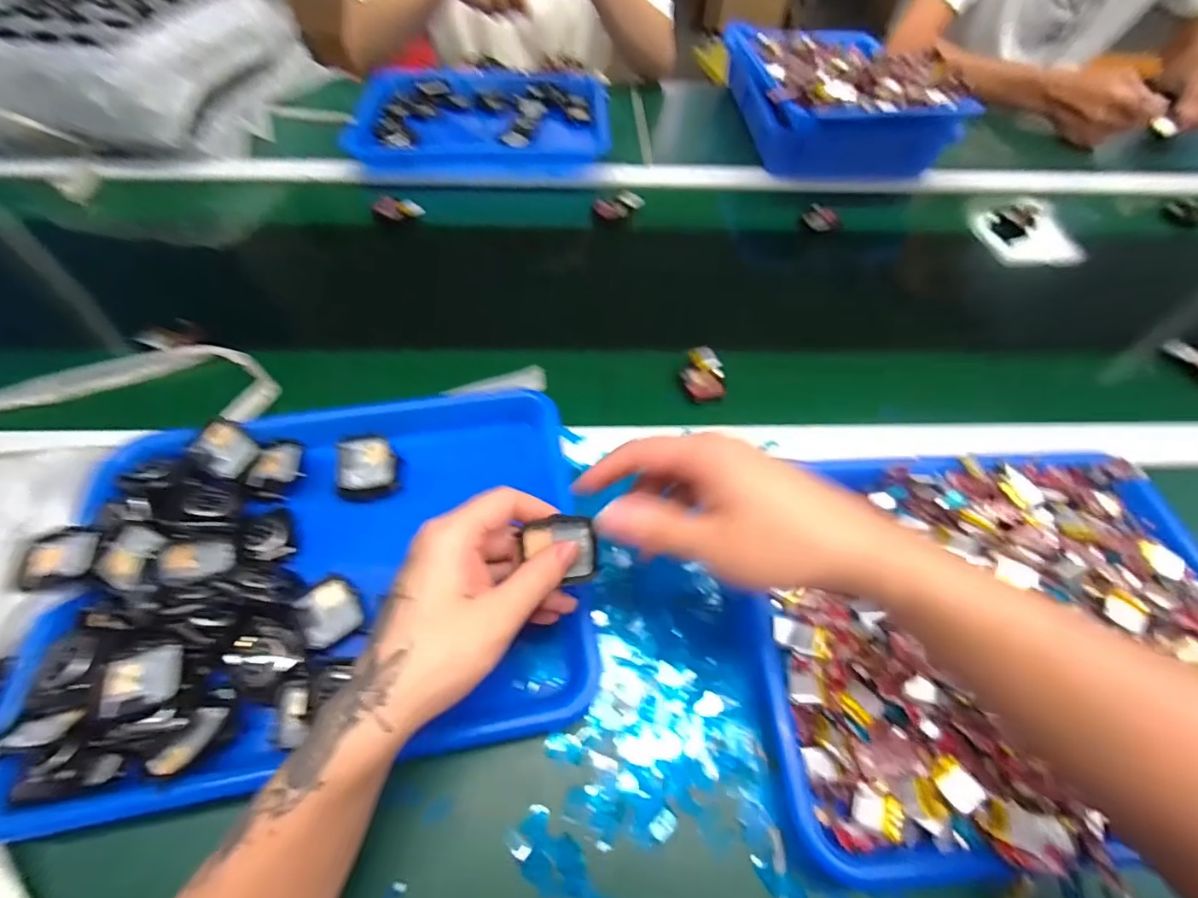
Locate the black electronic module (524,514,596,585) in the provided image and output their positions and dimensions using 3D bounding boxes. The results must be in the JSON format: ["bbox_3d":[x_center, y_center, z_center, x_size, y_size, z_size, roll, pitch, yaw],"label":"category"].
[{"bbox_3d":[-0.021,0.057,0.285,0.041,0.006,0.037,-1,87,-14],"label":"black electronic module"}]

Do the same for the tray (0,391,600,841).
[{"bbox_3d":[-0.184,0.081,0.345,0.335,0.043,0.256,-5,56,-6],"label":"tray"}]

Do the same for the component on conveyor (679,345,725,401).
[{"bbox_3d":[0.095,-0.071,0.473,0.039,0.014,0.055,-13,58,-11],"label":"component on conveyor"}]

